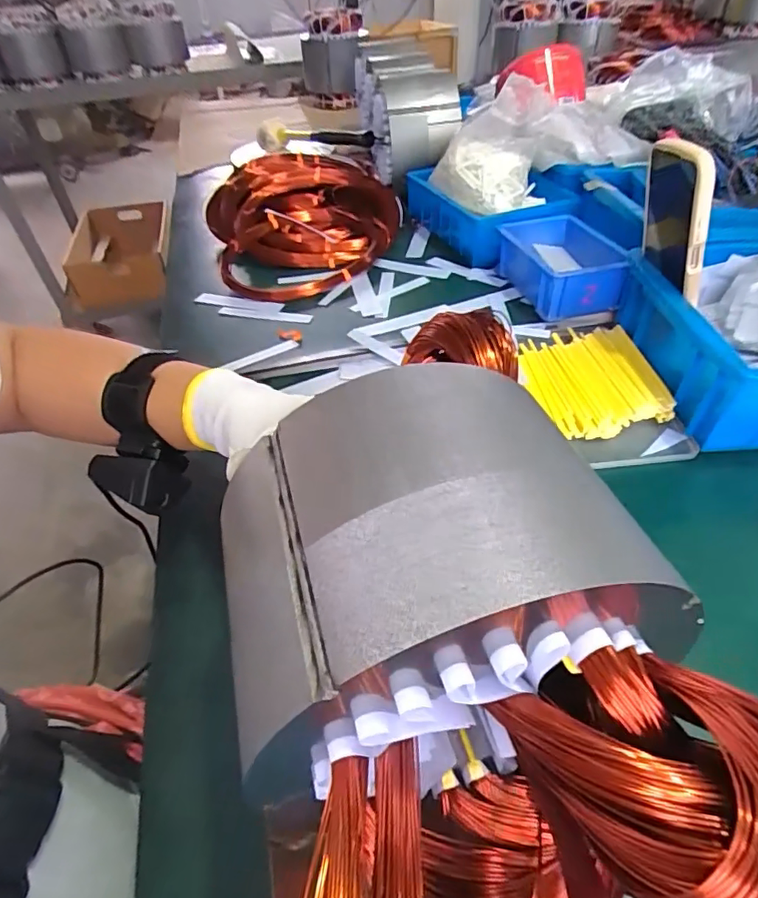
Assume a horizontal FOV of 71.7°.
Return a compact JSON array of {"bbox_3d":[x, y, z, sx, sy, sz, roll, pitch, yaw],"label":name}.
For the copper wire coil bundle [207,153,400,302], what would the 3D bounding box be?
[{"bbox_3d":[-0.093,-0.307,0.694,0.253,0.062,0.296,-15,46,-11],"label":"copper wire coil bundle"}]

